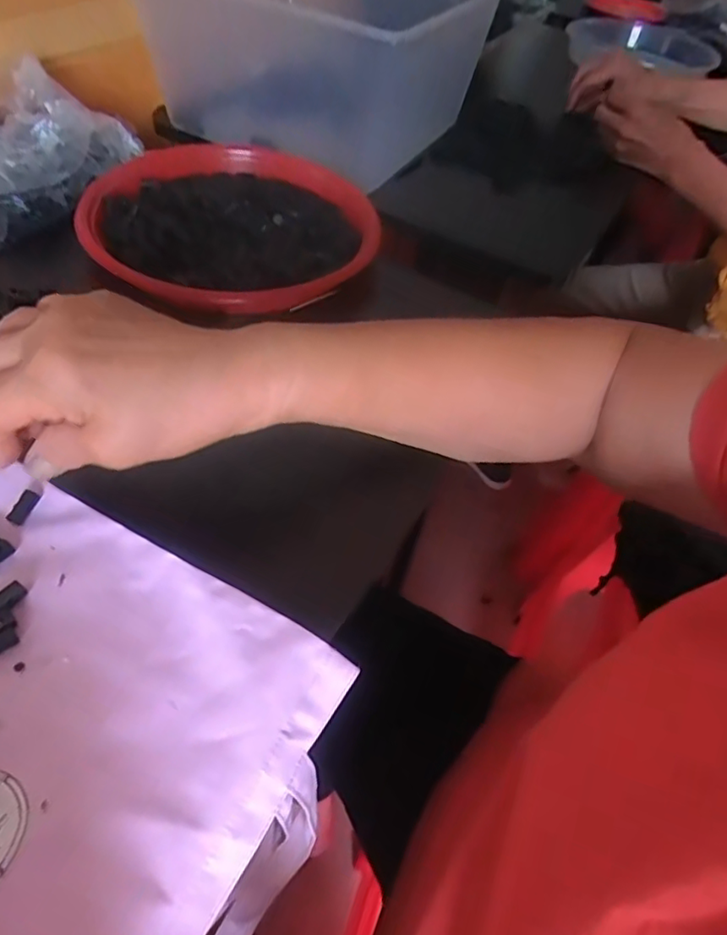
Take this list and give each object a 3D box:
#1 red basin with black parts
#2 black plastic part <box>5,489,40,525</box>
[{"bbox_3d":[-0.112,-0.204,0.495,0.241,0.044,0.221,5,51,-6],"label":"red basin with black parts"},{"bbox_3d":[-0.181,0.021,0.315,0.007,0.006,0.019,25,77,17],"label":"black plastic part"}]

